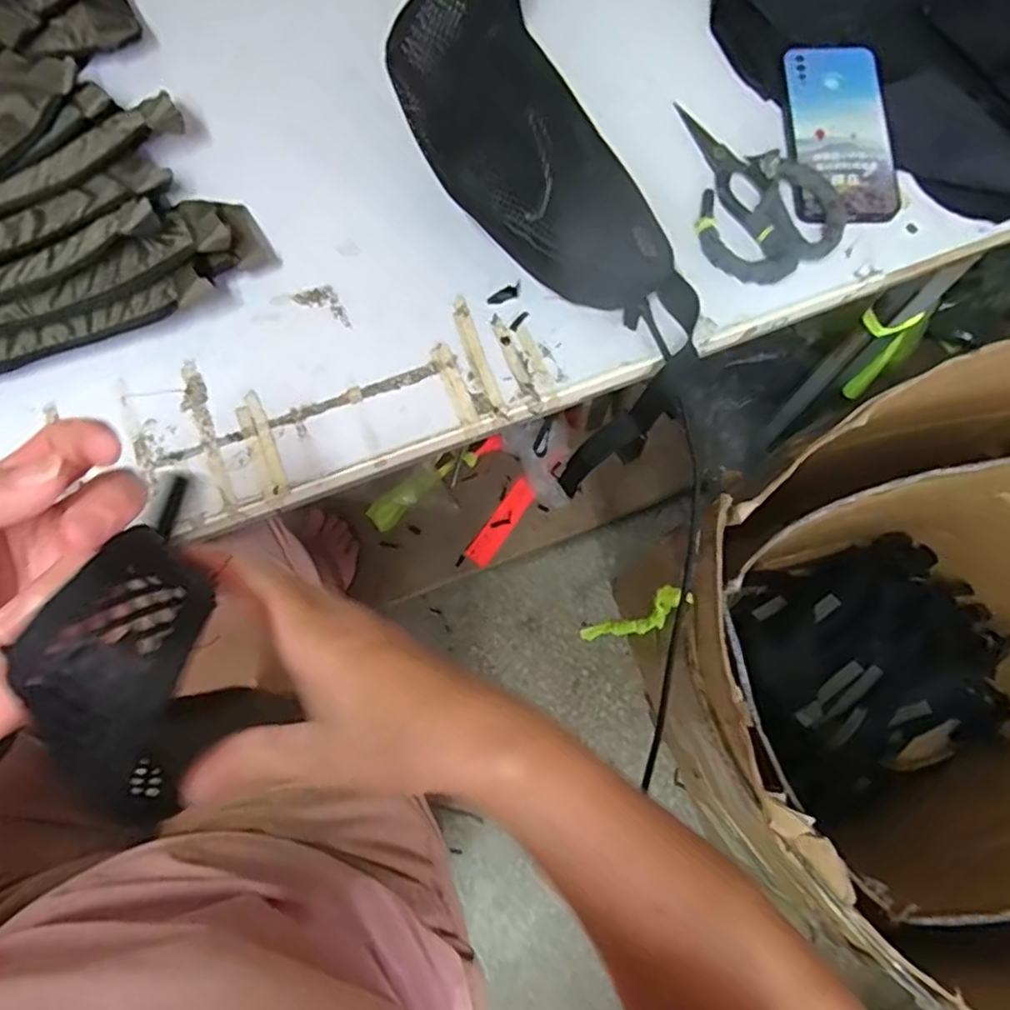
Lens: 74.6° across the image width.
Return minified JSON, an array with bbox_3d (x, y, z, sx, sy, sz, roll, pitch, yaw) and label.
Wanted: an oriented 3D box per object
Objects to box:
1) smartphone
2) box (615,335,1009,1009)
[{"bbox_3d":[0.271,-0.302,0.537,0.079,0.015,0.163,2,73,0],"label":"smartphone"},{"bbox_3d":[0.564,0.165,0.857,0.745,0.578,0.549,-29,75,-8],"label":"box"}]

